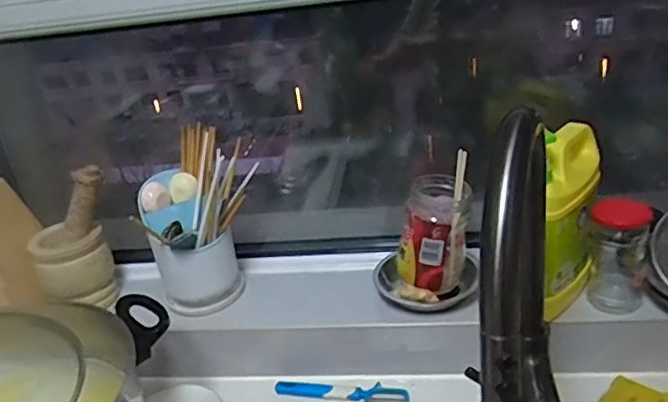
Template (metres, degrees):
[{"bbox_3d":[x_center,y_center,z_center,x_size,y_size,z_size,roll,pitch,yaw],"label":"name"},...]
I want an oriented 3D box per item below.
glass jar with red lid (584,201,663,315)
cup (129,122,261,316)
[{"bbox_3d":[0.354,0.062,0.760,0.068,0.139,0.064,-6,26,3],"label":"glass jar with red lid"},{"bbox_3d":[-0.199,0.042,0.877,0.144,0.255,0.128,-1,27,13],"label":"cup"}]

